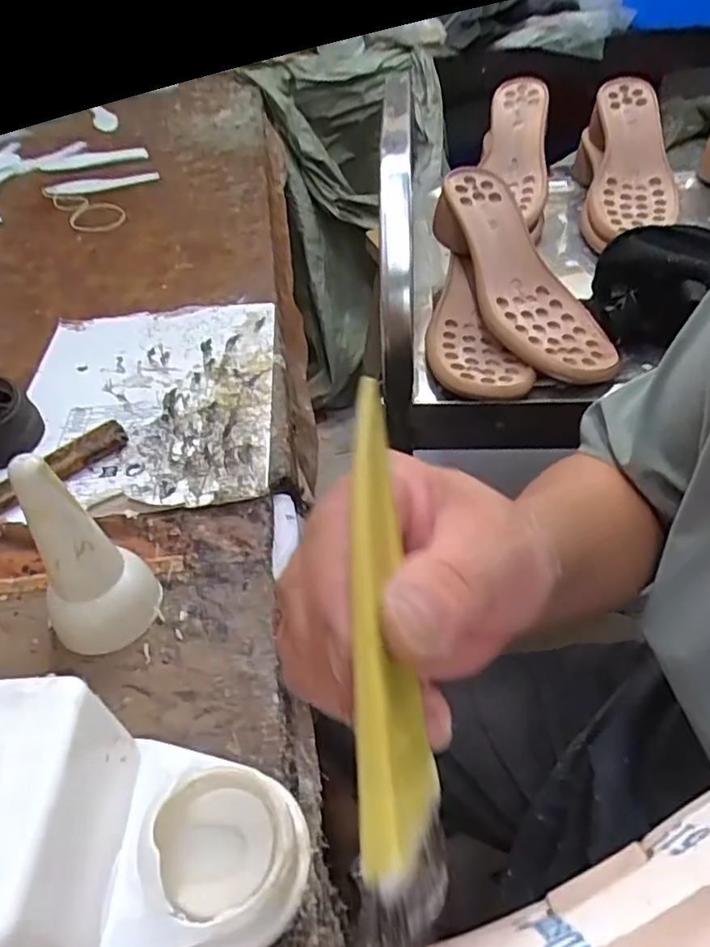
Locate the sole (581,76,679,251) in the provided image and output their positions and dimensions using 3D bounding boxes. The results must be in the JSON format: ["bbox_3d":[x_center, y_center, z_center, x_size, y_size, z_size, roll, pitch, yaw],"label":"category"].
[{"bbox_3d":[0.311,-0.344,0.714,0.100,0.046,0.250,7,69,10],"label":"sole"}]

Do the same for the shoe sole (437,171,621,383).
[{"bbox_3d":[0.143,-0.180,0.560,0.090,0.033,0.245,-17,69,-13],"label":"shoe sole"}]

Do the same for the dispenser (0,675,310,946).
[{"bbox_3d":[-0.126,0.166,0.280,0.192,0.115,0.108,-3,45,0],"label":"dispenser"}]

